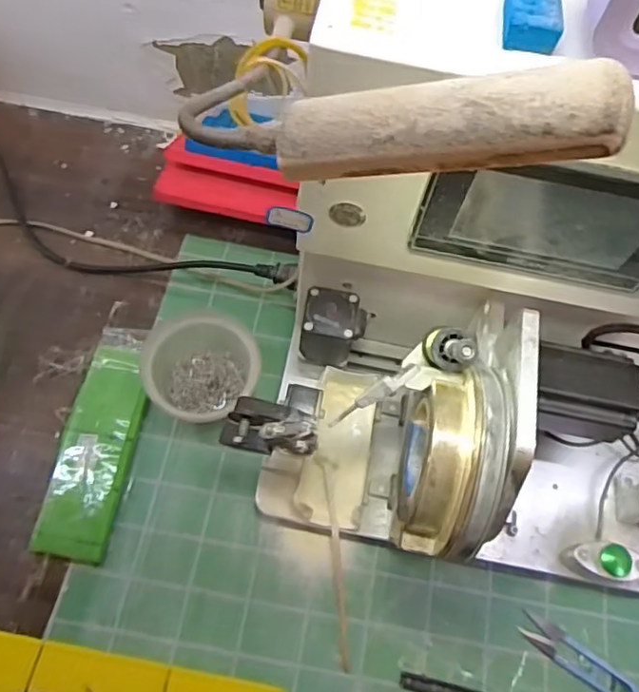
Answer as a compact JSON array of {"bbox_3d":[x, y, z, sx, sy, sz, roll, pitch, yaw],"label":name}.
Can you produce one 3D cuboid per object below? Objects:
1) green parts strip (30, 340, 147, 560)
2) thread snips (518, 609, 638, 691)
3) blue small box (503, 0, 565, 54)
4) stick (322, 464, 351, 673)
[{"bbox_3d":[-0.188,0.085,0.507,0.059,0.017,0.178,11,64,0],"label":"green parts strip"},{"bbox_3d":[0.206,0.249,0.470,0.102,0.008,0.023,36,67,11],"label":"thread snips"},{"bbox_3d":[0.093,-0.146,0.261,0.024,0.012,0.038,13,64,1],"label":"blue small box"},{"bbox_3d":[0.013,0.174,0.479,0.008,0.012,0.154,-4,78,-5],"label":"stick"}]

